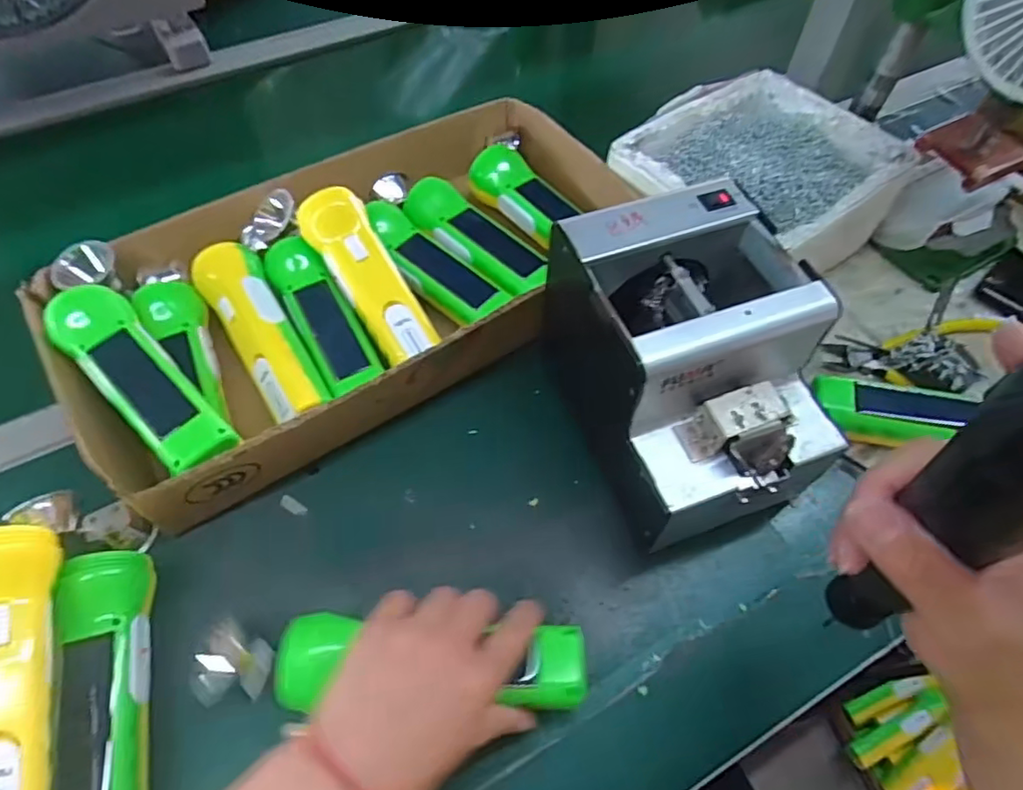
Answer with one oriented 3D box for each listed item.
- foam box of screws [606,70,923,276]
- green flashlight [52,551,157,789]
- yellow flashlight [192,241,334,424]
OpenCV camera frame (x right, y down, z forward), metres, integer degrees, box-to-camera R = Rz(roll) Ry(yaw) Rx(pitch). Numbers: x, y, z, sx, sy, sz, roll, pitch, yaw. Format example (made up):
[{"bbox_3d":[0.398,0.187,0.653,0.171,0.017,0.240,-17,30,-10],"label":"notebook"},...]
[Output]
[{"bbox_3d":[0.201,-0.175,0.514,0.202,0.080,0.171,-33,64,-20],"label":"foam box of screws"},{"bbox_3d":[-0.225,0.170,0.334,0.043,0.041,0.165,-12,58,-9],"label":"green flashlight"},{"bbox_3d":[-0.186,-0.047,0.450,0.047,0.045,0.160,-23,69,-27],"label":"yellow flashlight"}]

